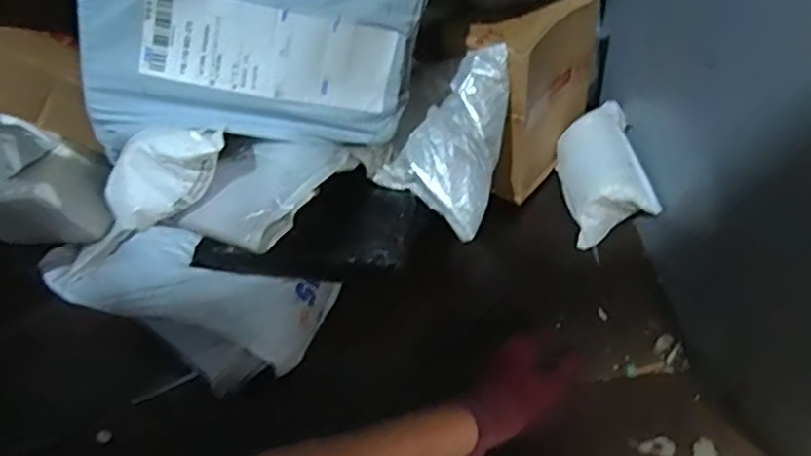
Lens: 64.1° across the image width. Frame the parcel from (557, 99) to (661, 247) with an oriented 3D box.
[{"bbox_3d":[0.234,-0.058,0.766,0.077,0.077,0.136,-7,54,-4],"label":"parcel"}]

